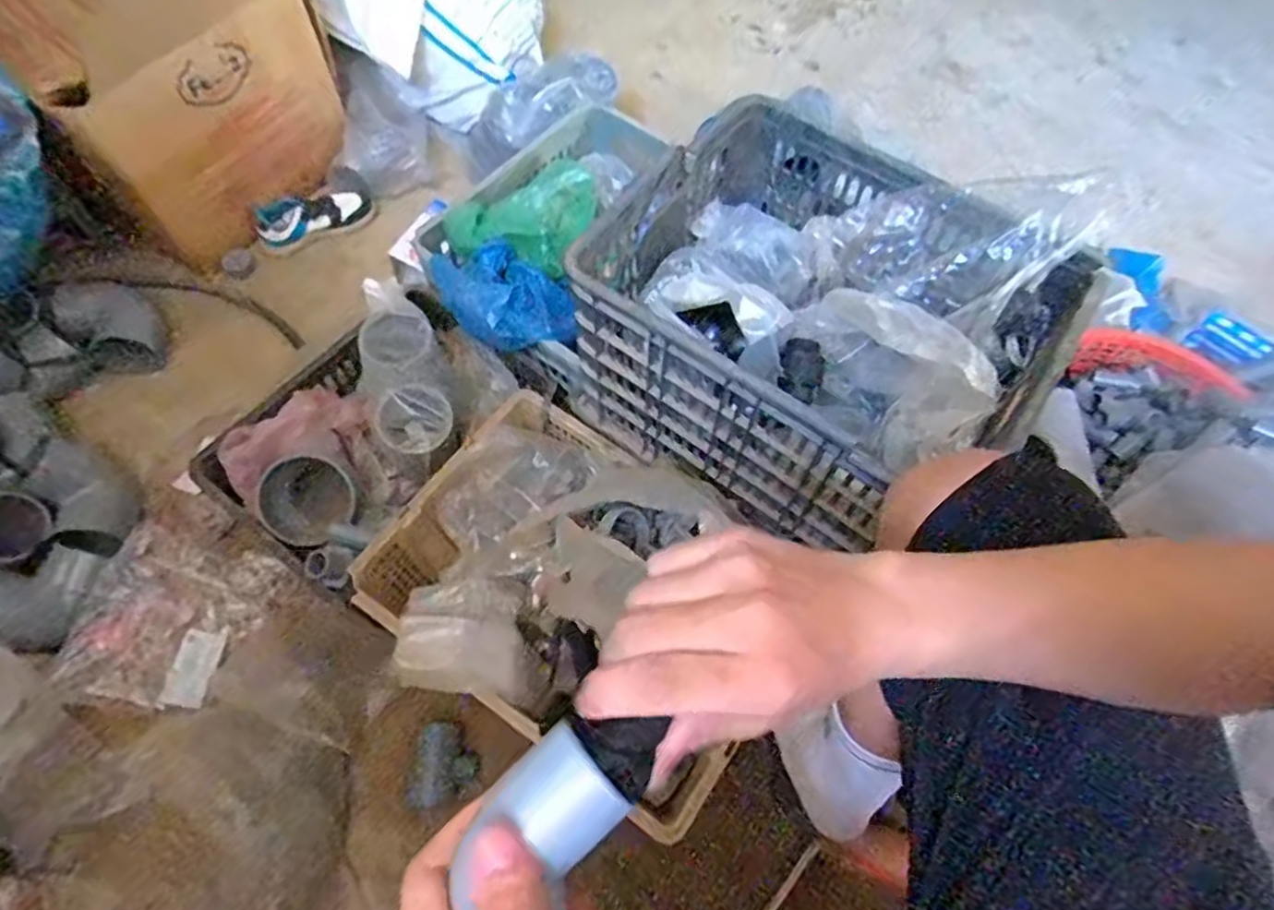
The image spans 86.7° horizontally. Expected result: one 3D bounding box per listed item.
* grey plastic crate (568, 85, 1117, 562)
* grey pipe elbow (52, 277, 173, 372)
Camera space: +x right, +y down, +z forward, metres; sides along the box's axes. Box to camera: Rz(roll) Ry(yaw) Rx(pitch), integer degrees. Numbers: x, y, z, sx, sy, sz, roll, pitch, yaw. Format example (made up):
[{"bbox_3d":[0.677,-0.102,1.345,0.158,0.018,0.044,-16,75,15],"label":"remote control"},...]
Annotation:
[{"bbox_3d":[0.191,-0.136,0.763,0.442,0.244,0.349,36,66,17],"label":"grey plastic crate"},{"bbox_3d":[-0.817,-0.203,1.065,0.094,0.133,0.121,42,68,19],"label":"grey pipe elbow"}]

